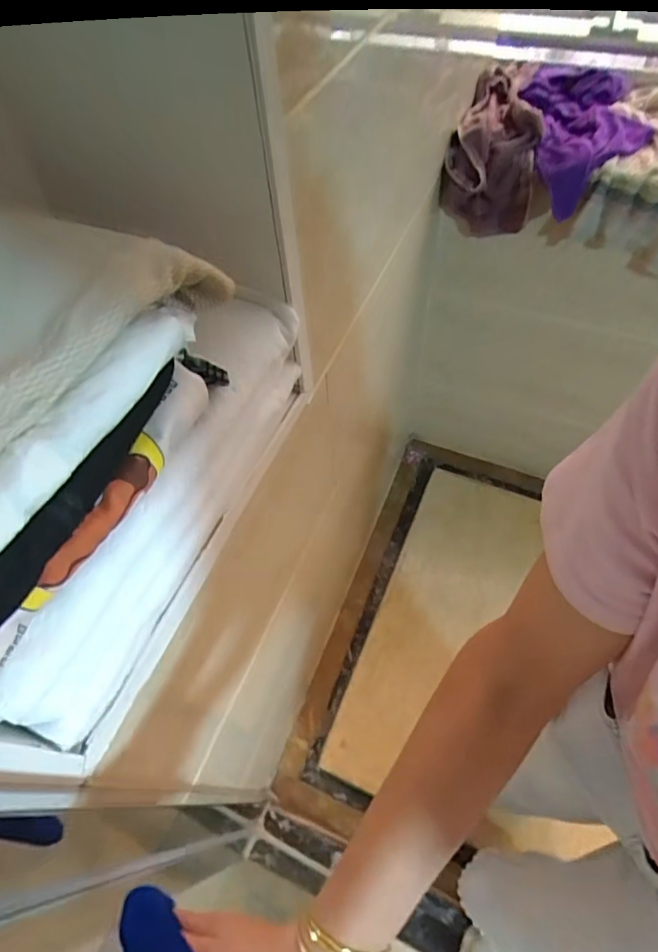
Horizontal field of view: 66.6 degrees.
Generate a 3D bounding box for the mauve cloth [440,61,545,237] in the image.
[{"bbox_3d":[0.301,-0.587,0.914,0.151,0.181,0.230,13,59,11],"label":"mauve cloth"}]

